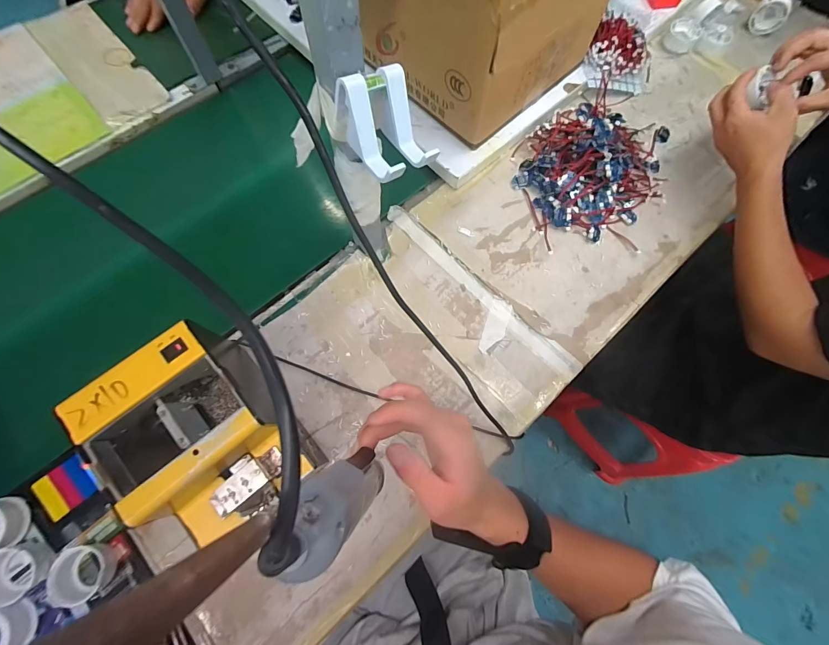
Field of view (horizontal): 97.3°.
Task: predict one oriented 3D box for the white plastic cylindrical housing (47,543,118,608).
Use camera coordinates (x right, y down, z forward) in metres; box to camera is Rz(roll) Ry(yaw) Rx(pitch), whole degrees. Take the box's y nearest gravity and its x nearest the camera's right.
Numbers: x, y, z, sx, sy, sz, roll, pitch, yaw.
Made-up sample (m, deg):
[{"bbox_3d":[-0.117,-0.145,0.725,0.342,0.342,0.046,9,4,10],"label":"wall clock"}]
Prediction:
[{"bbox_3d":[-0.356,0.268,0.388,0.056,0.023,0.052,0,73,0],"label":"white plastic cylindrical housing"}]

